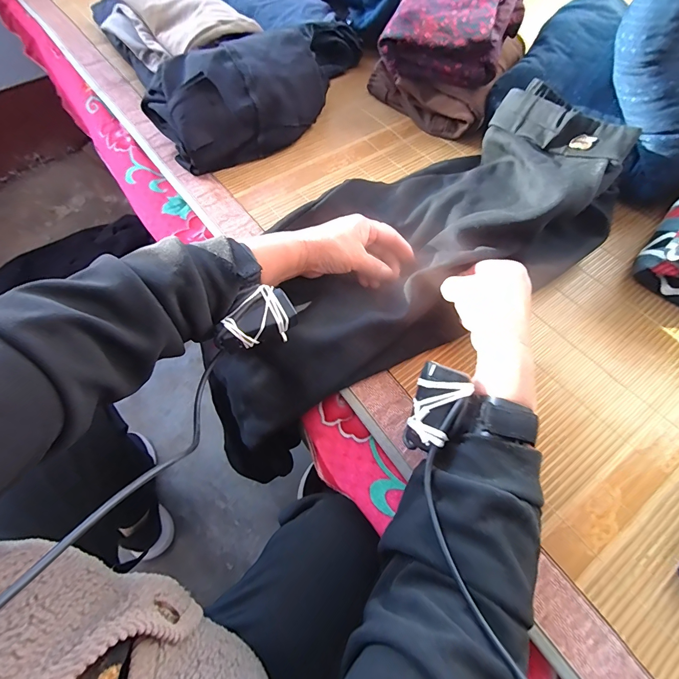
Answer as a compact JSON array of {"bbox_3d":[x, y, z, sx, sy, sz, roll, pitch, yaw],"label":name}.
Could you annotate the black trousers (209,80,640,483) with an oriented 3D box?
[{"bbox_3d":[0.063,-0.073,0.417,0.549,0.116,0.228,-41,69,-5],"label":"black trousers"}]

